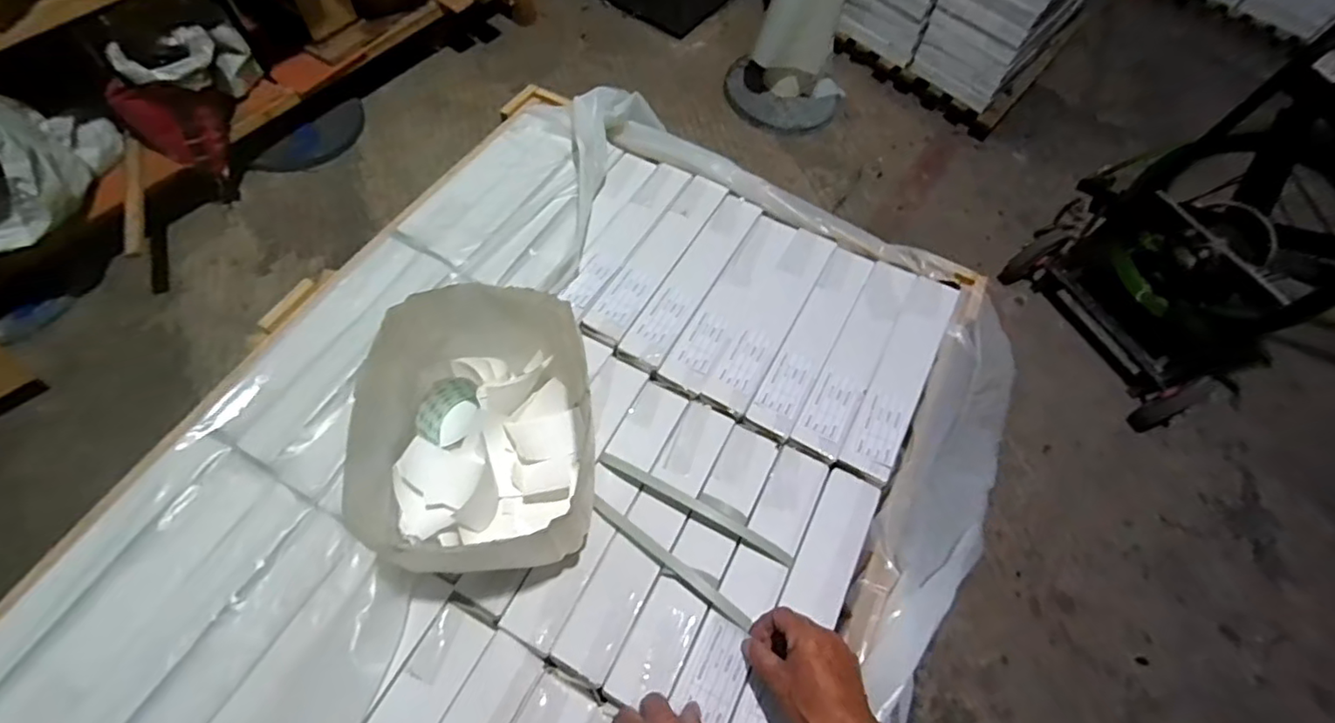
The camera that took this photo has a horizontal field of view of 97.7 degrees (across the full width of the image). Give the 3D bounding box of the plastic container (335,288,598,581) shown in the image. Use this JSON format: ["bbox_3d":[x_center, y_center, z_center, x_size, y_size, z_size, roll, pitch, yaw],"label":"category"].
[{"bbox_3d":[-0.172,0.075,0.572,0.197,0.166,0.244,1,62,-3],"label":"plastic container"}]

